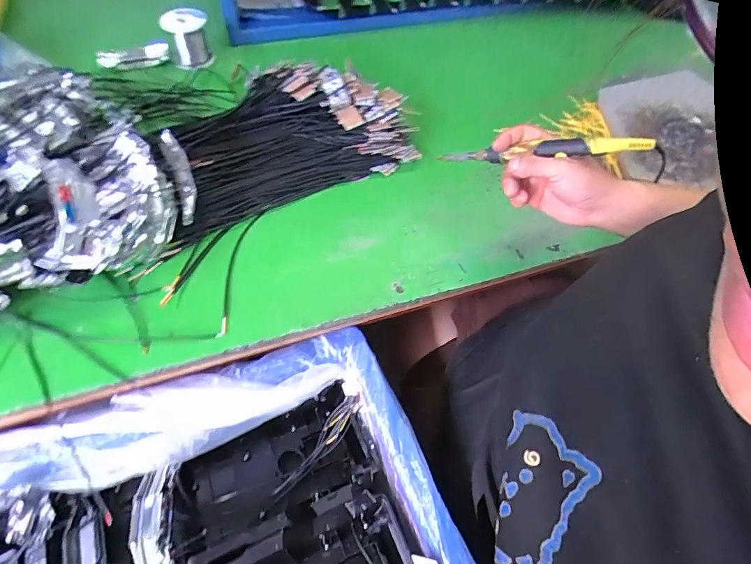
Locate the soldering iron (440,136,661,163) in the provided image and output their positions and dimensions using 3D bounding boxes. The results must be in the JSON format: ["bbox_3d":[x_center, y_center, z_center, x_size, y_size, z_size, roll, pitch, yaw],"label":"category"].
[{"bbox_3d":[0.155,-0.131,0.418,0.208,0.018,0.014,8,52,39],"label":"soldering iron"}]

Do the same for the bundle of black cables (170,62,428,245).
[{"bbox_3d":[-0.122,-0.205,0.534,0.318,0.052,0.228,-24,63,-17],"label":"bundle of black cables"}]

